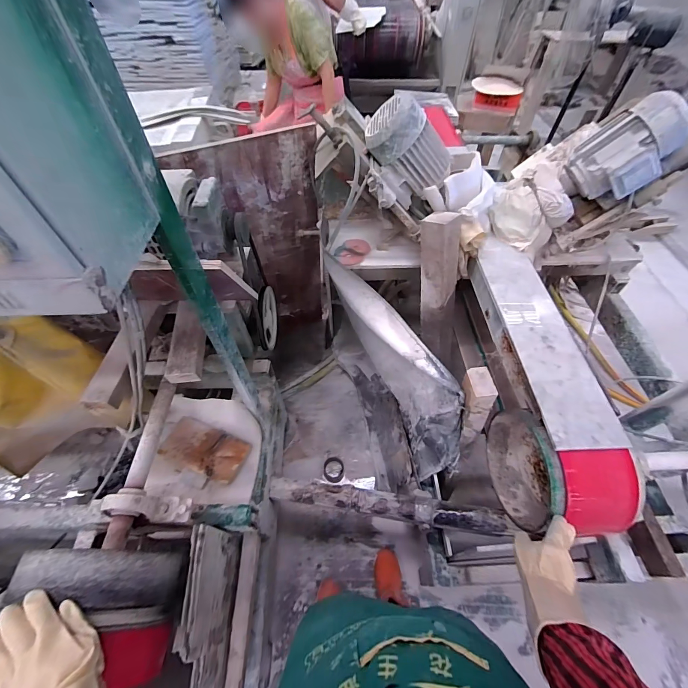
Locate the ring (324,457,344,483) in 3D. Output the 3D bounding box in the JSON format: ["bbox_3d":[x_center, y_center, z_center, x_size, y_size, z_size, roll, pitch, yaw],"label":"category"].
[{"bbox_3d":[-0.041,0.505,1.298,0.080,0.020,0.101,-4,55,-2],"label":"ring"}]

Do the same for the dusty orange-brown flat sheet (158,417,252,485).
[{"bbox_3d":[-0.403,0.304,0.941,0.244,0.026,0.126,19,57,14],"label":"dusty orange-brown flat sheet"}]

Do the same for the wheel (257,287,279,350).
[{"bbox_3d":[-0.253,-0.082,1.080,0.022,0.216,0.199,0,55,1],"label":"wheel"}]

